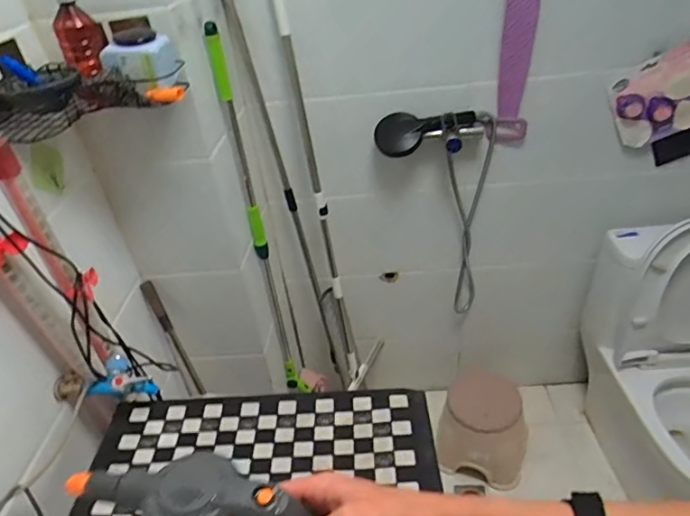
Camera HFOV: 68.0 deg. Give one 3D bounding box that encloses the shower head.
[{"bbox_3d":[0.221,-0.348,1.413,0.270,0.103,0.060,-2,36,7],"label":"shower head"}]

